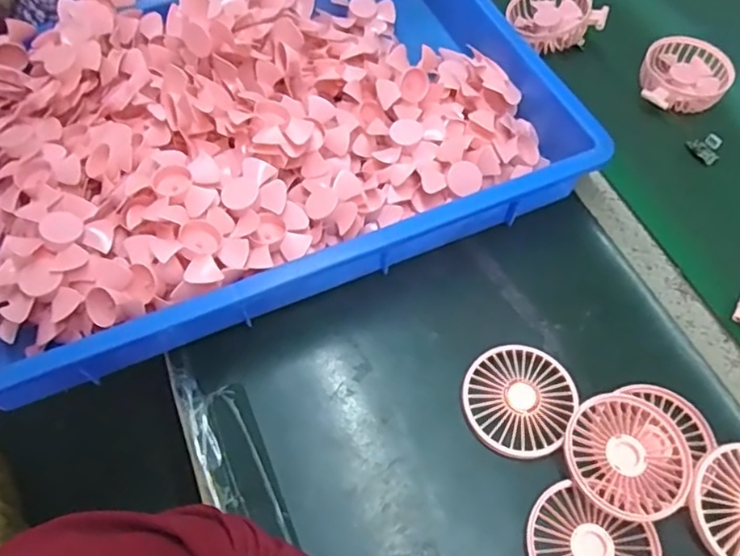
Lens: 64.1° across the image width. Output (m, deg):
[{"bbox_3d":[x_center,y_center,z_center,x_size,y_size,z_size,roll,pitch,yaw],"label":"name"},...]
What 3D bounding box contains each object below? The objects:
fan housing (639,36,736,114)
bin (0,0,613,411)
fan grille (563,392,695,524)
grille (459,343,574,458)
[{"bbox_3d":[0.338,-0.210,0.638,0.090,0.038,0.098,16,61,9],"label":"fan housing"},{"bbox_3d":[-0.117,-0.141,0.557,0.561,0.092,0.375,-21,63,-12],"label":"bin"},{"bbox_3d":[0.189,0.130,0.433,0.085,0.015,0.088,0,60,0],"label":"fan grille"},{"bbox_3d":[0.116,0.097,0.467,0.082,0.019,0.086,0,60,0],"label":"grille"}]

